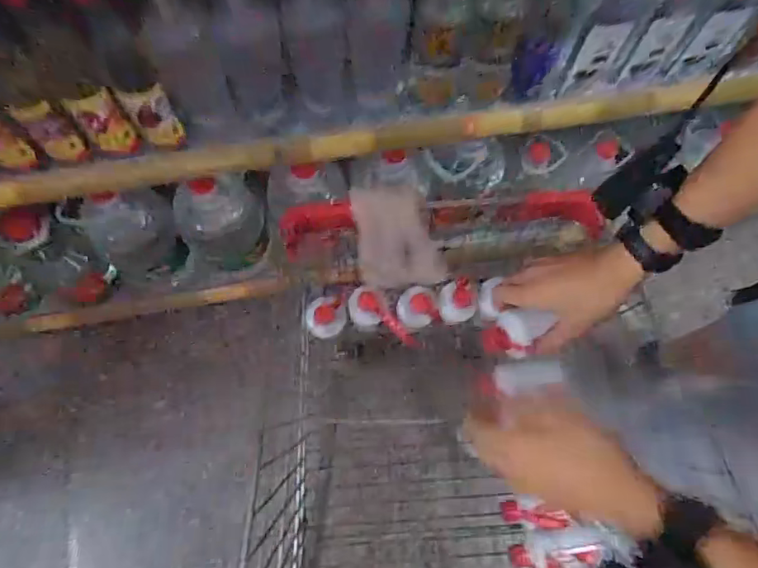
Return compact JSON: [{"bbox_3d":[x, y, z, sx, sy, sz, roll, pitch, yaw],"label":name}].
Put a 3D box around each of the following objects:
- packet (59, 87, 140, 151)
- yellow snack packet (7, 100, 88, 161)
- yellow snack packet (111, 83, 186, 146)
[{"bbox_3d":[-0.333,-0.195,0.641,0.054,0.091,0.016,-13,72,-6],"label":"packet"},{"bbox_3d":[-0.394,-0.183,0.636,0.056,0.091,0.017,0,71,-2],"label":"yellow snack packet"},{"bbox_3d":[-0.280,-0.208,0.653,0.052,0.089,0.023,-25,74,-10],"label":"yellow snack packet"}]

